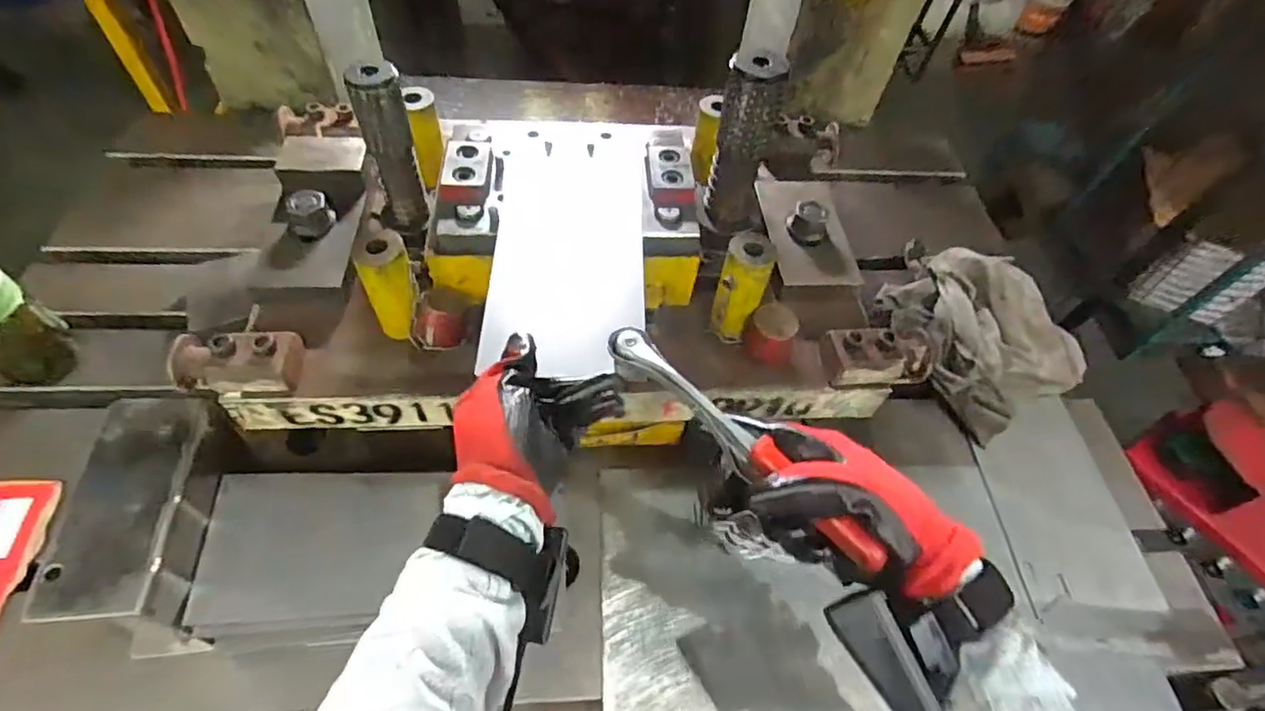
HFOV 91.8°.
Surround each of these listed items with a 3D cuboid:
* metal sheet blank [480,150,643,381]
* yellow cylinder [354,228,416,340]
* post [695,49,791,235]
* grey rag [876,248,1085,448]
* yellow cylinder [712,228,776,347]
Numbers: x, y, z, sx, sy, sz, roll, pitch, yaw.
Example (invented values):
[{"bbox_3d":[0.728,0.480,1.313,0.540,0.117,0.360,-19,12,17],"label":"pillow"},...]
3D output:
[{"bbox_3d":[-0.052,-0.089,0.506,0.120,0.007,0.244,1,54,-5],"label":"metal sheet blank"},{"bbox_3d":[-0.199,-0.056,0.505,0.039,0.086,0.038,-19,57,-17],"label":"yellow cylinder"},{"bbox_3d":[0.097,-0.177,0.533,0.054,0.157,0.043,-2,54,-6],"label":"post"},{"bbox_3d":[0.413,-0.038,0.715,0.179,0.071,0.226,-15,56,-15],"label":"grey rag"},{"bbox_3d":[0.096,-0.057,0.541,0.038,0.102,0.038,18,54,9],"label":"yellow cylinder"}]

